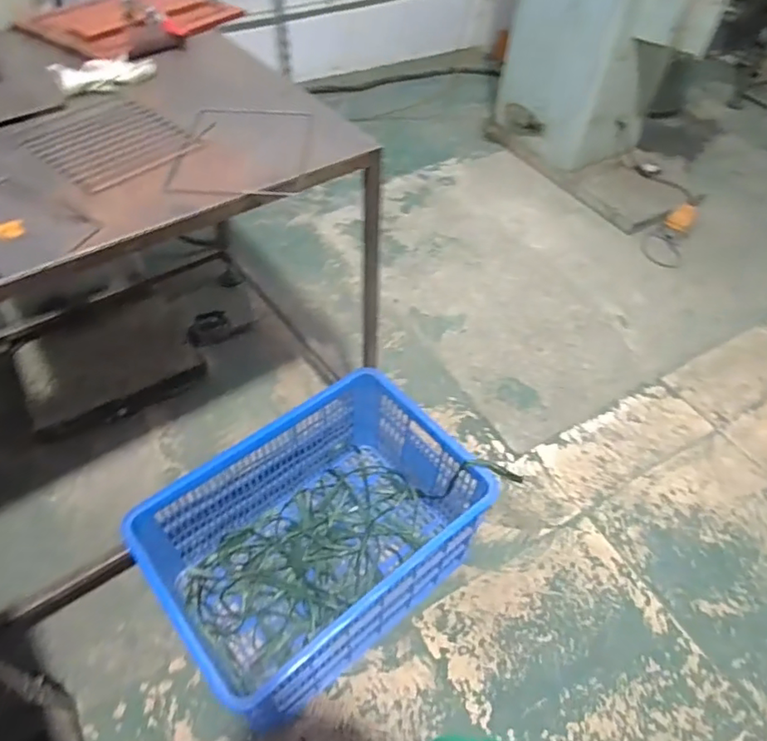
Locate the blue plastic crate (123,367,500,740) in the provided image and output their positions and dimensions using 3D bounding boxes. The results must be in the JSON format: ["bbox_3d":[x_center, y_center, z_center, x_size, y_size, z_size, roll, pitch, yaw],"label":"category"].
[{"bbox_3d":[-0.130,0.334,1.149,0.595,0.298,0.410,-32,58,-26],"label":"blue plastic crate"}]

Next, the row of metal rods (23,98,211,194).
[{"bbox_3d":[-0.423,-0.359,0.865,0.245,0.012,0.205,34,58,25],"label":"row of metal rods"}]

